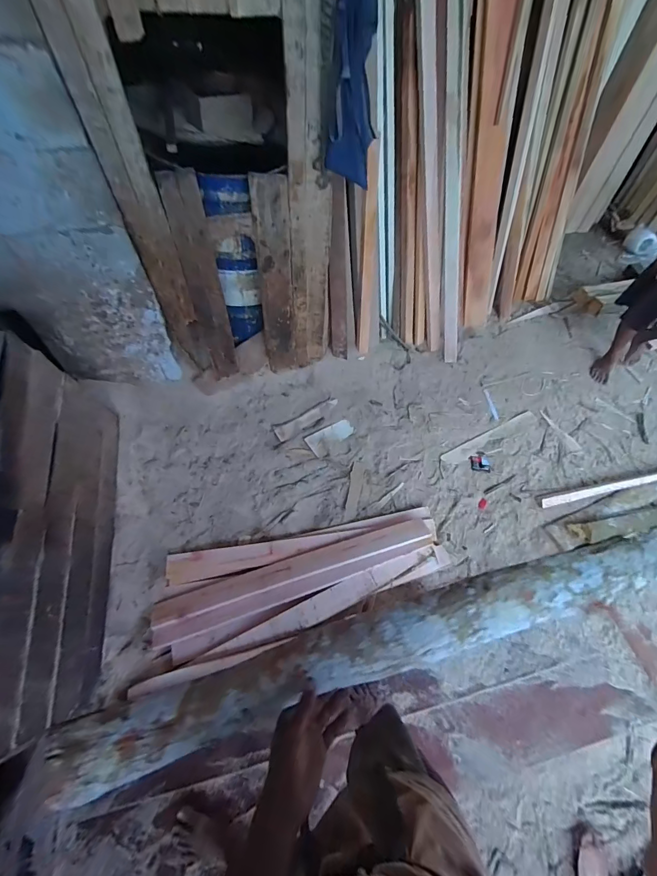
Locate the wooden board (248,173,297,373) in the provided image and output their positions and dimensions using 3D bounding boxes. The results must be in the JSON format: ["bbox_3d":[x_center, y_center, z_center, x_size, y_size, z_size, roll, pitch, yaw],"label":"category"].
[{"bbox_3d":[-0.219,-0.610,1.505,0.137,0.888,0.023,-15,62,-12],"label":"wooden board"}]

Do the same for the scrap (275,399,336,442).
[{"bbox_3d":[-0.106,-0.102,1.839,0.368,0.025,0.075,-30,64,-20],"label":"scrap"}]

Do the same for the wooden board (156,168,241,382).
[{"bbox_3d":[-0.485,-0.555,1.398,0.129,0.859,0.041,-21,62,-16],"label":"wooden board"}]

